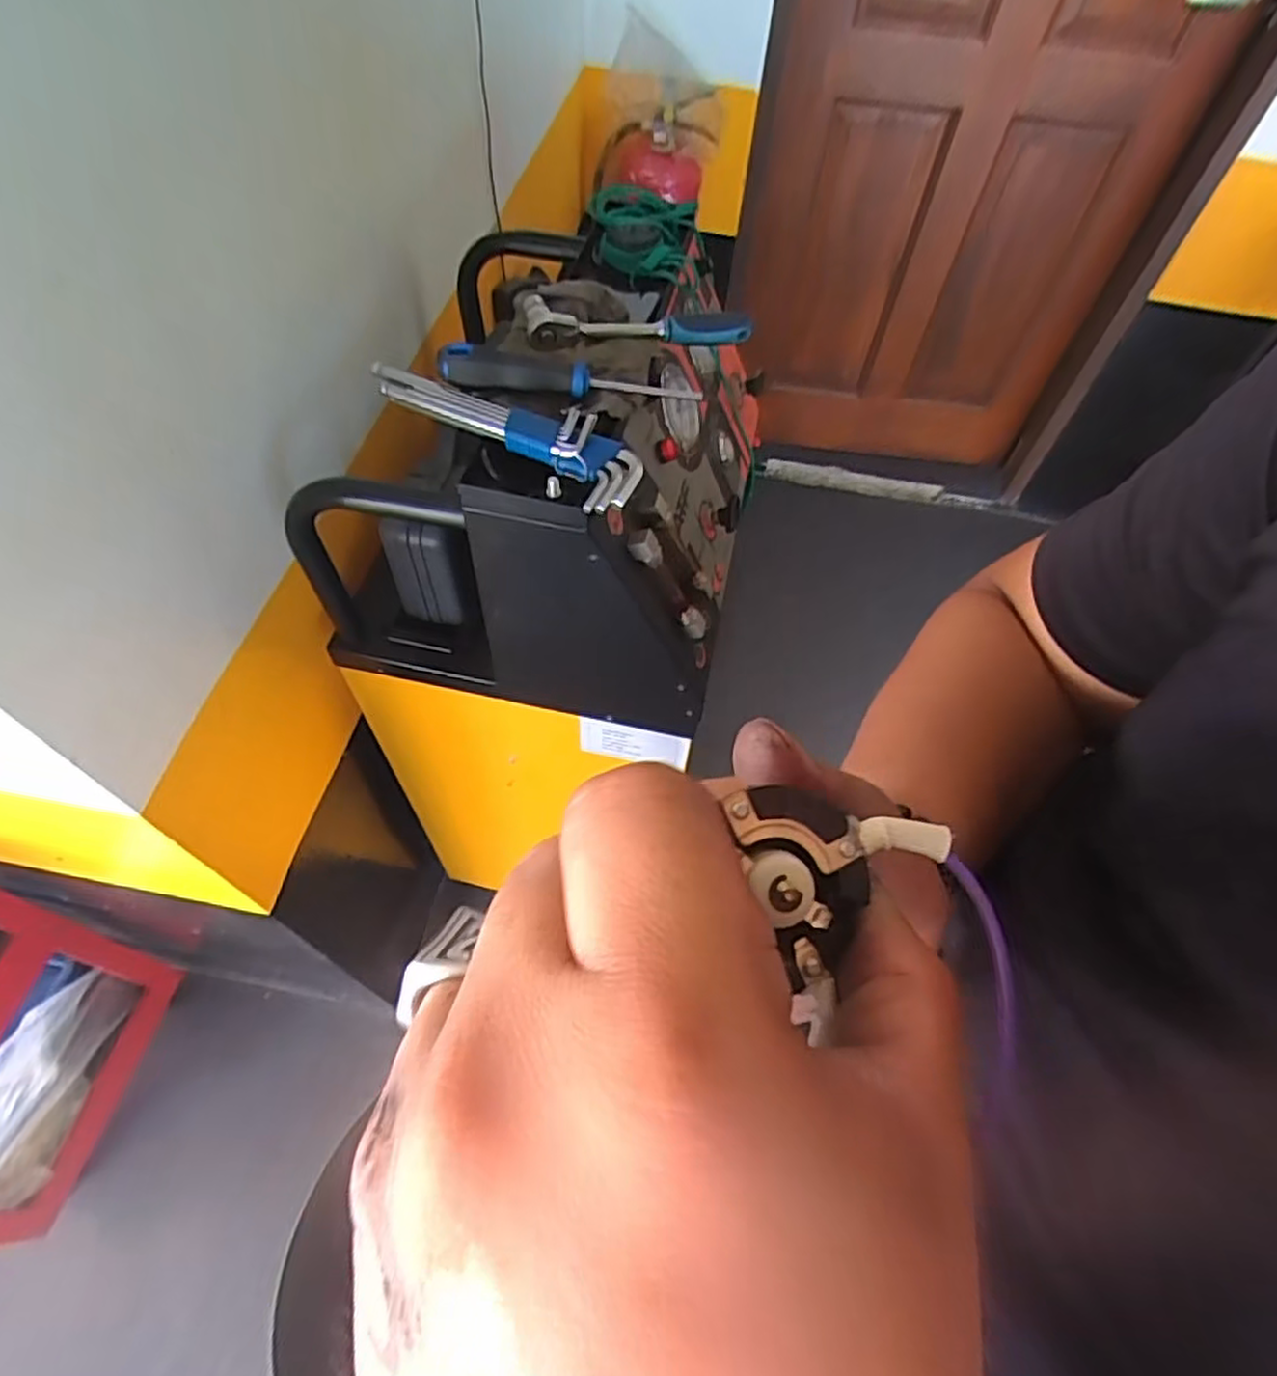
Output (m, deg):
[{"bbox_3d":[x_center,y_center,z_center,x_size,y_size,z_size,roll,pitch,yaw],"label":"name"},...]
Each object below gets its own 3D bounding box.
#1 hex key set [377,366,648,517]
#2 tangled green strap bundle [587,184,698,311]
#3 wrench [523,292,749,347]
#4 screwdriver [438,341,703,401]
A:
[{"bbox_3d":[-0.093,-0.190,0.509,0.218,0.027,0.057,31,60,16],"label":"hex key set"},{"bbox_3d":[0.008,-0.427,0.696,0.112,0.056,0.135,2,56,-2],"label":"tangled green strap bundle"},{"bbox_3d":[0.004,-0.291,0.588,0.187,0.039,0.043,-3,57,-6],"label":"wrench"},{"bbox_3d":[-0.050,-0.234,0.533,0.188,0.029,0.027,-1,57,-4],"label":"screwdriver"}]

